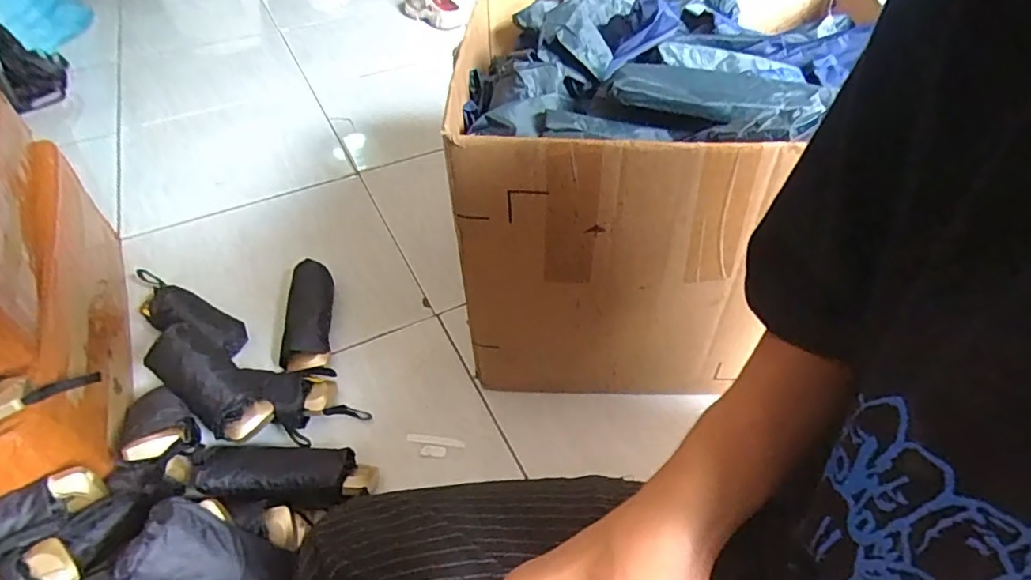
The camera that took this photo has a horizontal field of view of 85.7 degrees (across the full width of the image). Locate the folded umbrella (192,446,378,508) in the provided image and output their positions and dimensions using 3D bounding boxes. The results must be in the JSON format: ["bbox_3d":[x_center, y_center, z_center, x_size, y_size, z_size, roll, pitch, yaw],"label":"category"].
[{"bbox_3d":[-0.240,0.189,0.571,0.186,0.045,0.073,0,45,2],"label":"folded umbrella"}]

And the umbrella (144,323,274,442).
[{"bbox_3d":[-0.344,0.097,0.617,0.169,0.044,0.063,29,53,27],"label":"umbrella"}]

